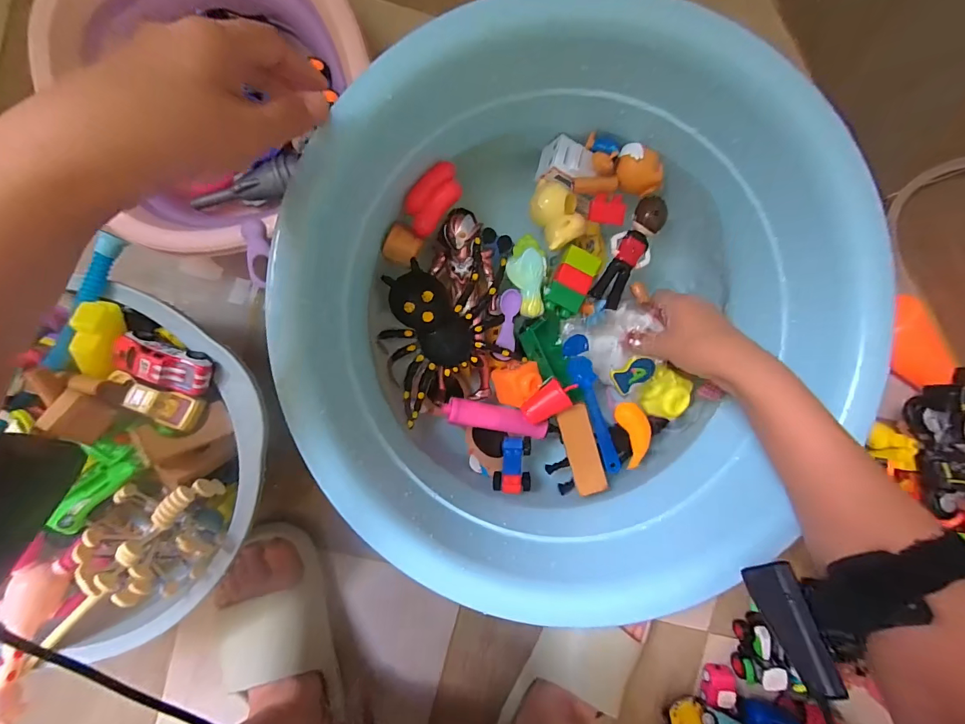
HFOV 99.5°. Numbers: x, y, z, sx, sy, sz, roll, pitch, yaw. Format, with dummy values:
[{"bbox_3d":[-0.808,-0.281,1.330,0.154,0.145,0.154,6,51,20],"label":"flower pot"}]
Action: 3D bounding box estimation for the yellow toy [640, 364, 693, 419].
[{"bbox_3d":[0.180,0.031,0.399,0.046,0.018,0.045,0,94,-5],"label":"yellow toy"}]

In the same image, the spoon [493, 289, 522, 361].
[{"bbox_3d":[0.024,-0.035,0.388,0.019,0.005,0.066,6,93,-5],"label":"spoon"}]

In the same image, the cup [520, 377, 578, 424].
[{"bbox_3d":[0.062,0.036,0.382,0.053,0.022,0.028,-37,96,-2],"label":"cup"}]

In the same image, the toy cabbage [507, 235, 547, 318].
[{"bbox_3d":[0.041,-0.083,0.393,0.036,0.019,0.078,4,93,-5],"label":"toy cabbage"}]

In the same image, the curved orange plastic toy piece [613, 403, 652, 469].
[{"bbox_3d":[0.148,0.071,0.396,0.026,0.018,0.066,-20,95,-3],"label":"curved orange plastic toy piece"}]

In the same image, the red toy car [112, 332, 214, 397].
[{"bbox_3d":[-0.248,0.002,0.319,0.067,0.026,0.031,23,91,-6],"label":"red toy car"}]

